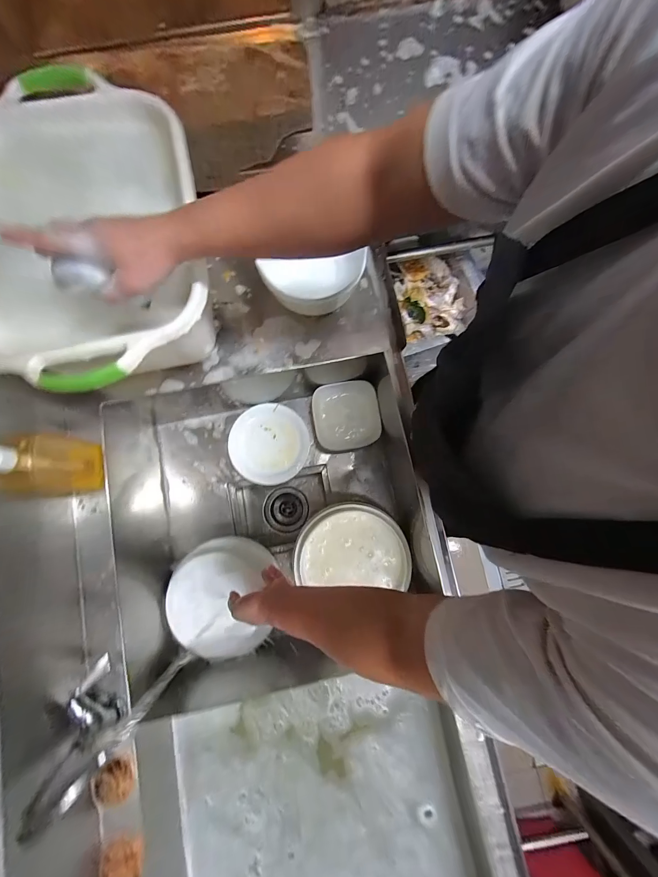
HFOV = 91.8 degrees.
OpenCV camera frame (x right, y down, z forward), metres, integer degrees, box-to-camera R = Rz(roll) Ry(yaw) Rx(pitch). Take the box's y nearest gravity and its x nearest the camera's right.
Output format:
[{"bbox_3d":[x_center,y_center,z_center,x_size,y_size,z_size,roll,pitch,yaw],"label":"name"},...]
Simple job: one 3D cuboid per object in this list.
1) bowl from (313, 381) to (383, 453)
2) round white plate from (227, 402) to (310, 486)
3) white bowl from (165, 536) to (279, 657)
[{"bbox_3d":[0.042,-0.054,0.739,0.153,0.037,0.146,-10,80,-3],"label":"bowl"},{"bbox_3d":[-0.143,0.012,0.764,0.178,0.031,0.190,0,80,-1],"label":"round white plate"},{"bbox_3d":[-0.226,0.327,0.668,0.201,0.055,0.223,11,80,1],"label":"white bowl"}]

